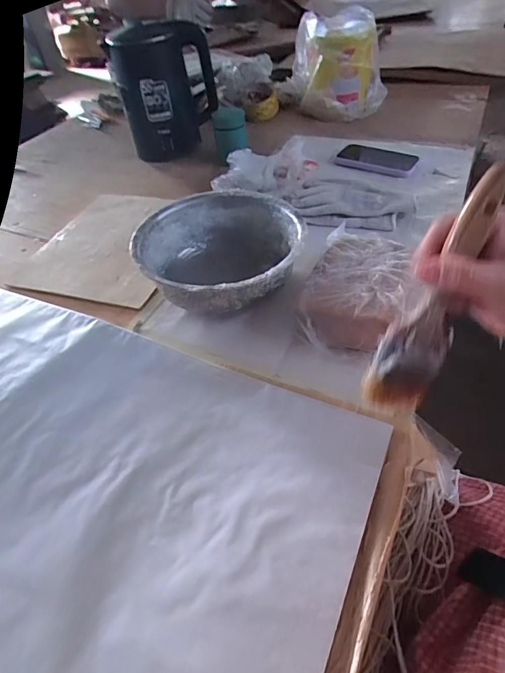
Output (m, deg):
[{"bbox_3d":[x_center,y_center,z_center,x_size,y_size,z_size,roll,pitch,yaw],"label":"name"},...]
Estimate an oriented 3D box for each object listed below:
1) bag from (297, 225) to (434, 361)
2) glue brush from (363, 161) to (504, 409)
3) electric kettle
[{"bbox_3d":[0.129,-0.055,0.476,0.122,0.069,0.159,13,48,20],"label":"bag"},{"bbox_3d":[0.130,-0.021,0.273,0.045,0.166,0.011,20,18,-11],"label":"glue brush"},{"bbox_3d":[-0.182,-0.535,0.881,0.201,0.224,0.157,-10,47,-2],"label":"electric kettle"}]

